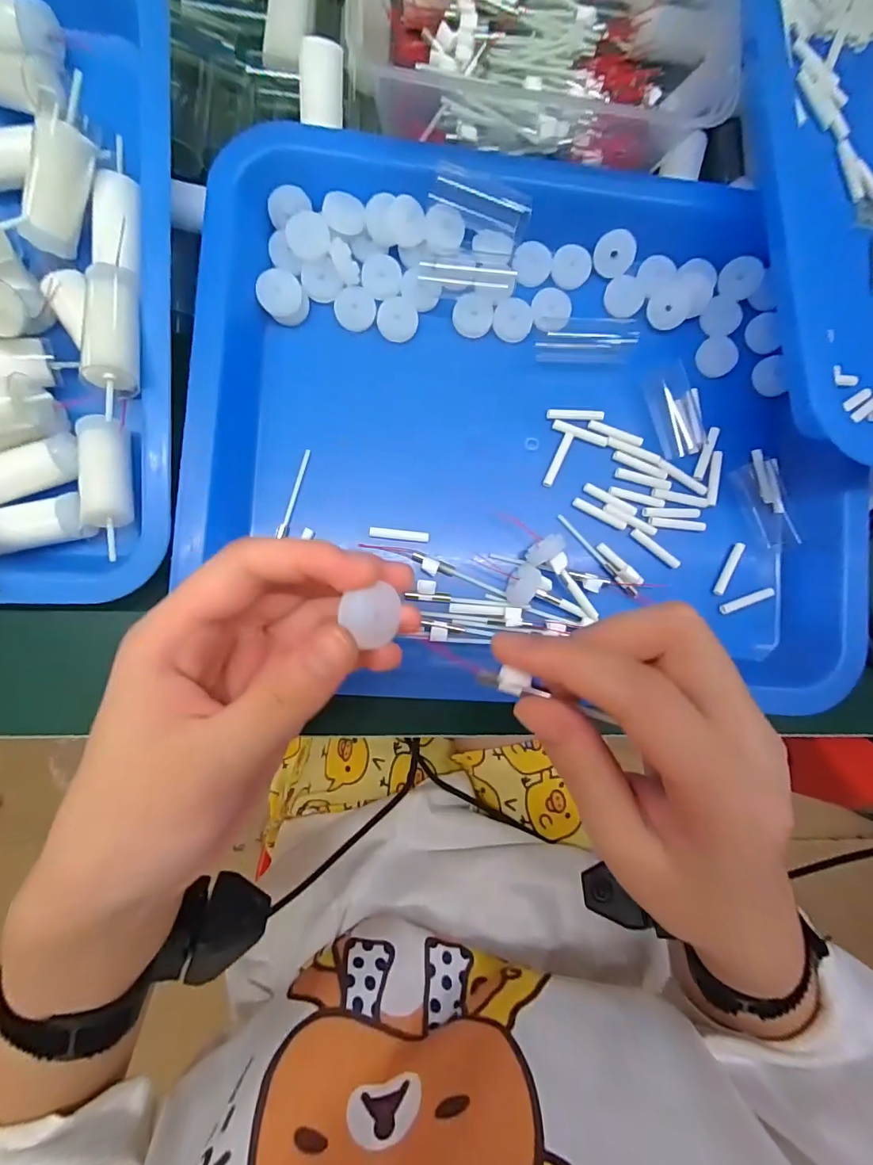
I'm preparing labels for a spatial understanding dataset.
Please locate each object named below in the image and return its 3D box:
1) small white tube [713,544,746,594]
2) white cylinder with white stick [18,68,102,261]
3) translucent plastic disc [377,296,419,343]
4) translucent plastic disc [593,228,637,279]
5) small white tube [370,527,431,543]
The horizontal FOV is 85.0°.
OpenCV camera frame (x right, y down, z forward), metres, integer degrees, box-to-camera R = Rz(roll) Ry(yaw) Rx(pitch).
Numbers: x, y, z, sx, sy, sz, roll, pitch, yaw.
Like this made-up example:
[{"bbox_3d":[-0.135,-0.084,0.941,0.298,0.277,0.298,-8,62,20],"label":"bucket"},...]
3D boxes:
[{"bbox_3d":[0.159,-0.007,0.257,0.005,0.004,0.031,28,85,-1],"label":"small white tube"},{"bbox_3d":[-0.159,-0.175,0.202,0.015,0.016,0.064,27,109,-2],"label":"white cylinder with white stick"},{"bbox_3d":[-0.020,-0.137,0.247,0.020,0.004,0.020,0,88,-5],"label":"translucent plastic disc"},{"bbox_3d":[0.095,-0.175,0.254,0.020,0.004,0.021,3,115,7],"label":"translucent plastic disc"},{"bbox_3d":[-0.019,-0.024,0.245,0.030,0.005,0.005,5,87,-5],"label":"small white tube"}]

